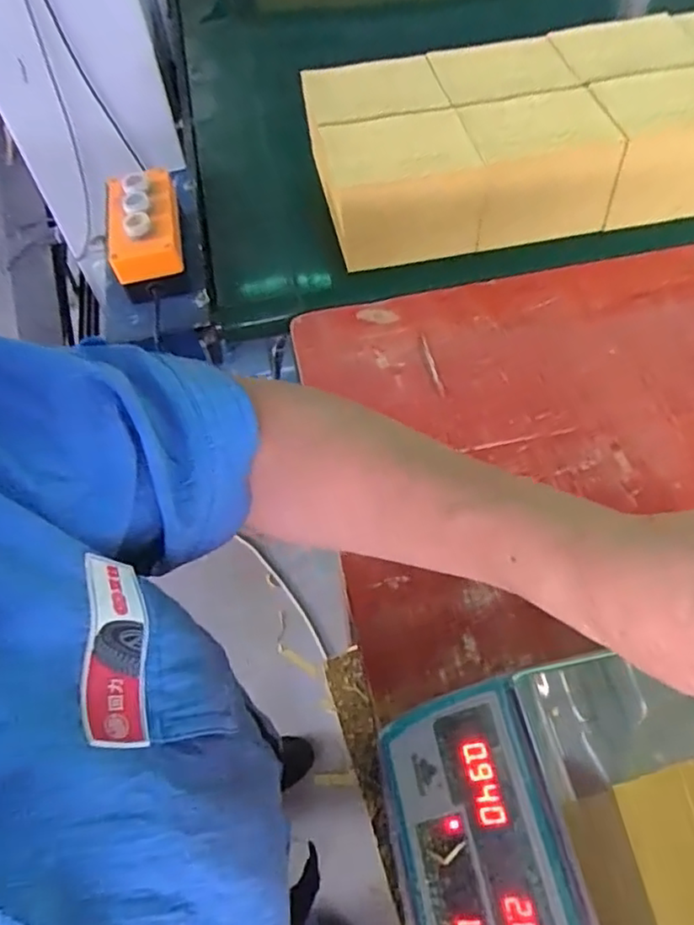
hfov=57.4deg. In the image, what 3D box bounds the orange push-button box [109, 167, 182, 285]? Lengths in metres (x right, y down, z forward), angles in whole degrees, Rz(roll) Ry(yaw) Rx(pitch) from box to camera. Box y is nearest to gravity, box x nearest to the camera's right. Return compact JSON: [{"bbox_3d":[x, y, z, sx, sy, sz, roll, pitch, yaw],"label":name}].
[{"bbox_3d":[-0.223,-0.267,0.700,0.075,0.053,0.139,-10,58,-2],"label":"orange push-button box"}]

